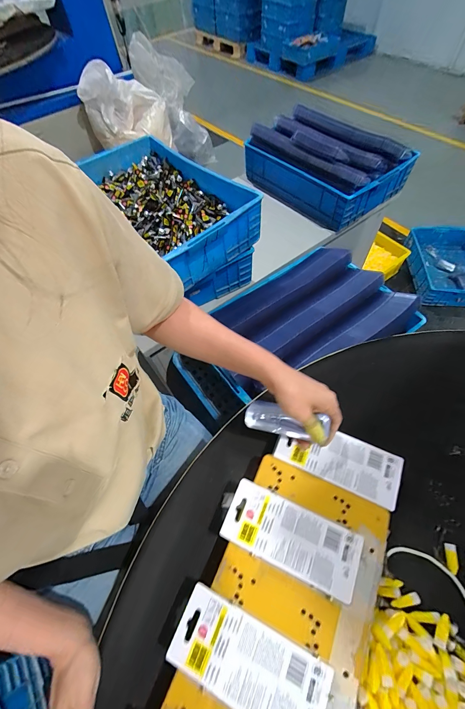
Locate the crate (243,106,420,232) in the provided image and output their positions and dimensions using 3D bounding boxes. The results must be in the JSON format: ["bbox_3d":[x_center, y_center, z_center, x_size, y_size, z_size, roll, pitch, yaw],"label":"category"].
[{"bbox_3d":[0.310,-0.668,0.994,0.483,0.184,0.335,41,70,21],"label":"crate"}]

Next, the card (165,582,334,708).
[{"bbox_3d":[0.016,0.317,0.294,0.158,0.005,0.070,22,64,14],"label":"card"}]

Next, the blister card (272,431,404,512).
[{"bbox_3d":[0.144,0.141,0.391,0.159,0.004,0.070,21,64,14],"label":"blister card"}]

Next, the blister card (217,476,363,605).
[{"bbox_3d":[0.070,0.219,0.347,0.157,0.006,0.071,21,64,13],"label":"blister card"}]

